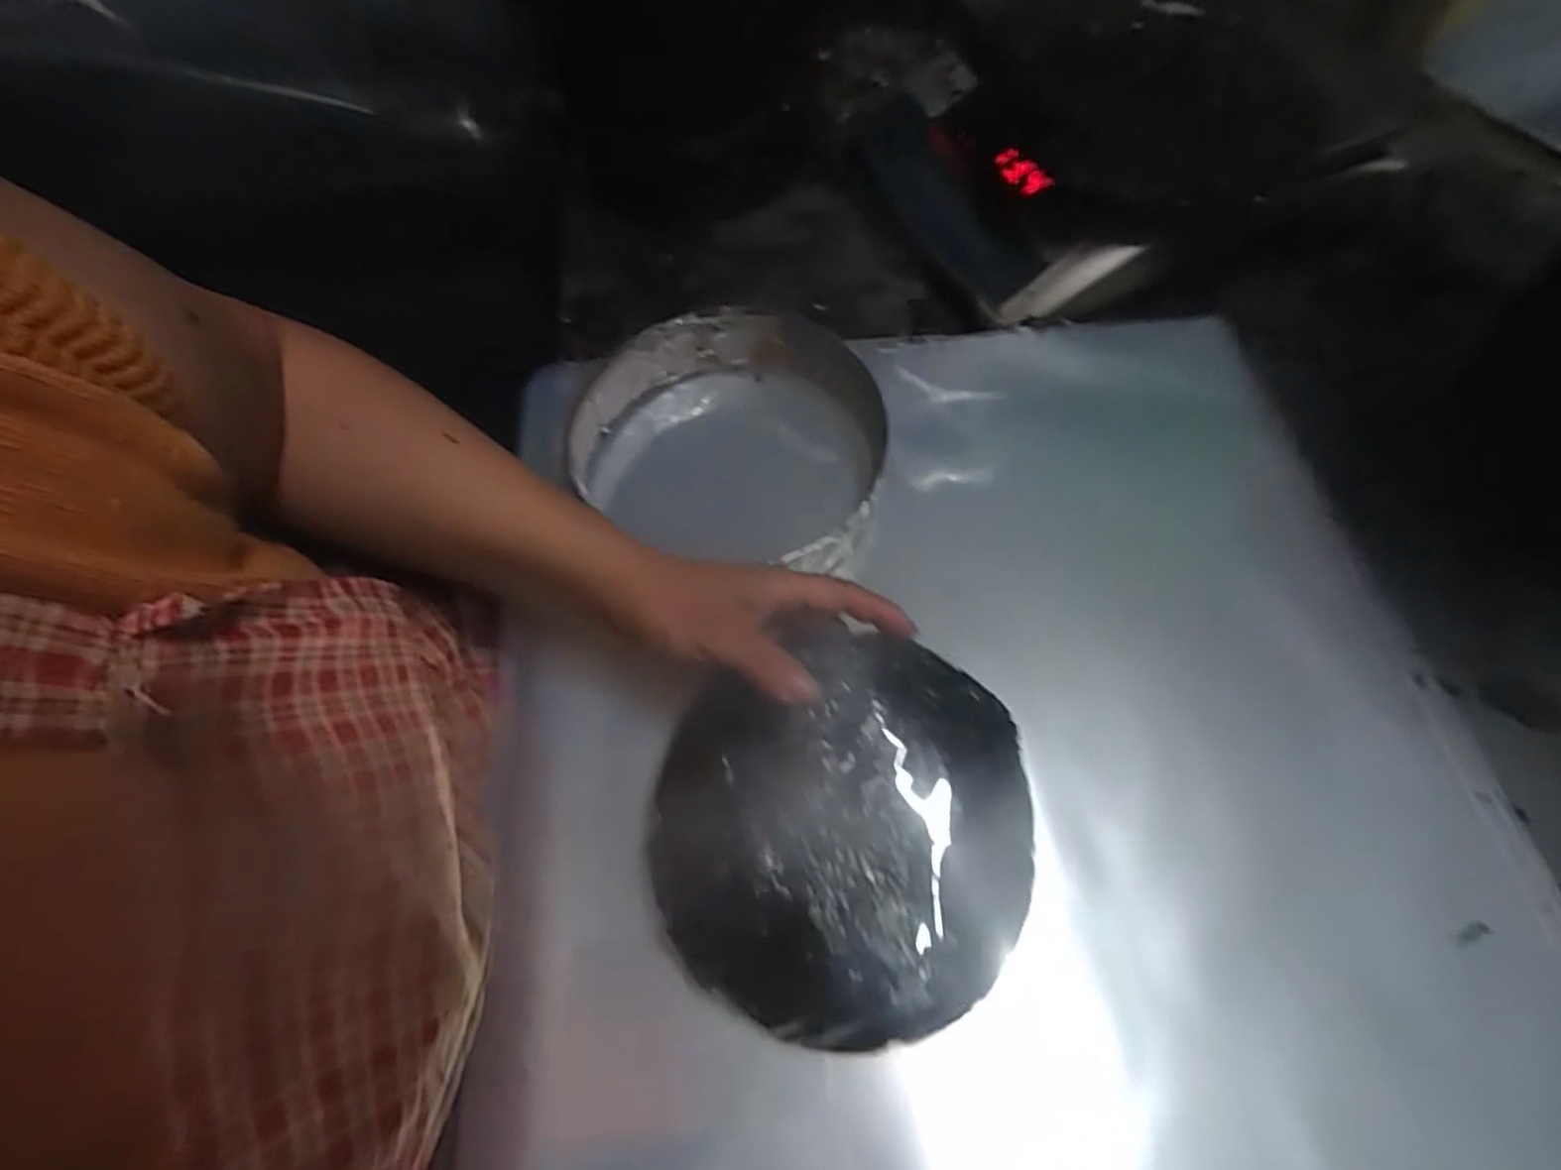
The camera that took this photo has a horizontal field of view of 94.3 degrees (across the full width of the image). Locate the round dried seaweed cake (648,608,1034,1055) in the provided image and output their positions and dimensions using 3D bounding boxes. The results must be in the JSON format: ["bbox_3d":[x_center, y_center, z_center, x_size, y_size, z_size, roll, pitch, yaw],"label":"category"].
[{"bbox_3d":[0.027,0.102,0.321,0.163,0.029,0.169,-1,61,2],"label":"round dried seaweed cake"}]

